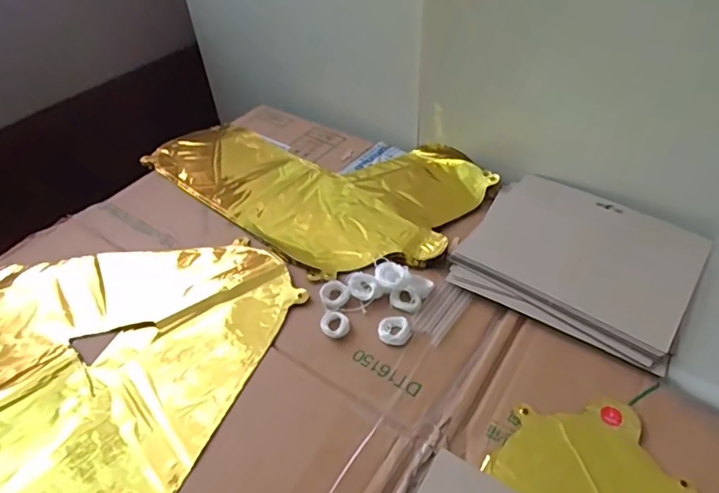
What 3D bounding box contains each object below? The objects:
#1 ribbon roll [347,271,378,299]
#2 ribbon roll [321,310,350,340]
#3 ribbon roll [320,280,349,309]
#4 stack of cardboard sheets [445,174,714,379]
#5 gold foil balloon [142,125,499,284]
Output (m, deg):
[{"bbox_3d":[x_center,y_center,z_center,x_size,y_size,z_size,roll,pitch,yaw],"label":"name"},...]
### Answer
[{"bbox_3d":[0.003,0.037,0.469,0.030,0.011,0.023,26,51,27],"label":"ribbon roll"},{"bbox_3d":[-0.021,0.069,0.442,0.024,0.010,0.025,-2,44,2],"label":"ribbon roll"},{"bbox_3d":[-0.024,0.044,0.462,0.023,0.013,0.024,-2,44,2],"label":"ribbon roll"},{"bbox_3d":[0.212,0.010,0.487,0.199,0.018,0.176,24,50,26],"label":"stack of cardboard sheets"},{"bbox_3d":[-0.065,-0.090,0.605,0.395,0.011,0.236,23,50,25],"label":"gold foil balloon"}]

